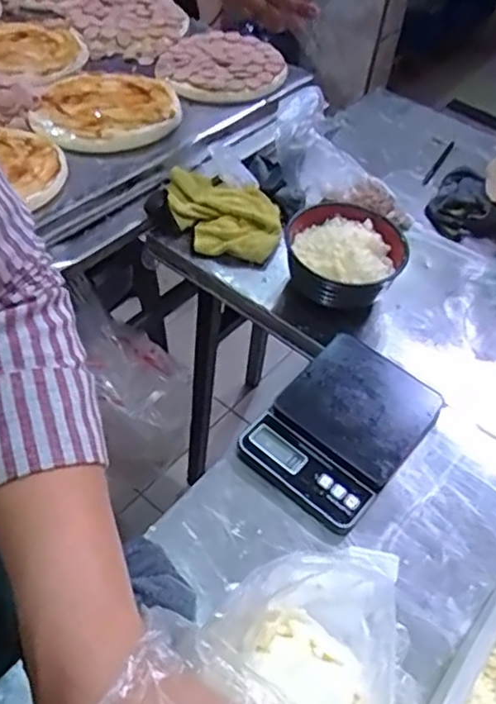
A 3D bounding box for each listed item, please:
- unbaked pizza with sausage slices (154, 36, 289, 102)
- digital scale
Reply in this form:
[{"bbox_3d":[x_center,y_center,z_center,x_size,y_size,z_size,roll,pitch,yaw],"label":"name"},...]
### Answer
[{"bbox_3d":[-0.039,-0.429,0.943,0.185,0.027,0.153,-10,53,-14],"label":"unbaked pizza with sausage slices"},{"bbox_3d":[0.093,0.071,0.606,0.129,0.035,0.181,36,56,21],"label":"digital scale"}]

